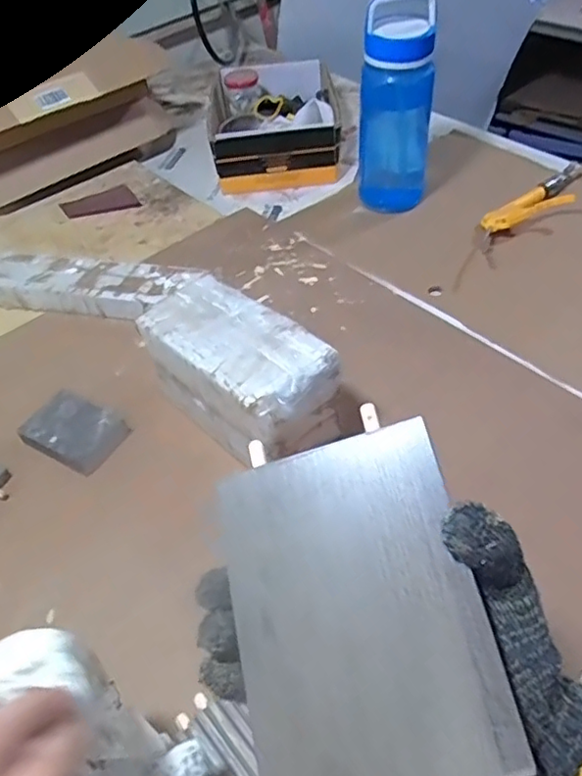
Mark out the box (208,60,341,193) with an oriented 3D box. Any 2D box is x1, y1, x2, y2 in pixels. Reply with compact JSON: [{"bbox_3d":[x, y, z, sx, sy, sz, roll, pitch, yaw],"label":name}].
[{"bbox_3d":[-0.031,-0.497,1.097,0.223,0.087,0.342,-7,48,0],"label":"box"}]

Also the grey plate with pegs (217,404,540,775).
[{"bbox_3d":[0.028,0.100,0.276,0.112,0.007,0.160,-19,65,14],"label":"grey plate with pegs"}]

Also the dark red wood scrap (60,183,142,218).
[{"bbox_3d":[-0.320,-0.312,0.999,0.125,0.014,0.052,-14,49,-7],"label":"dark red wood scrap"}]

